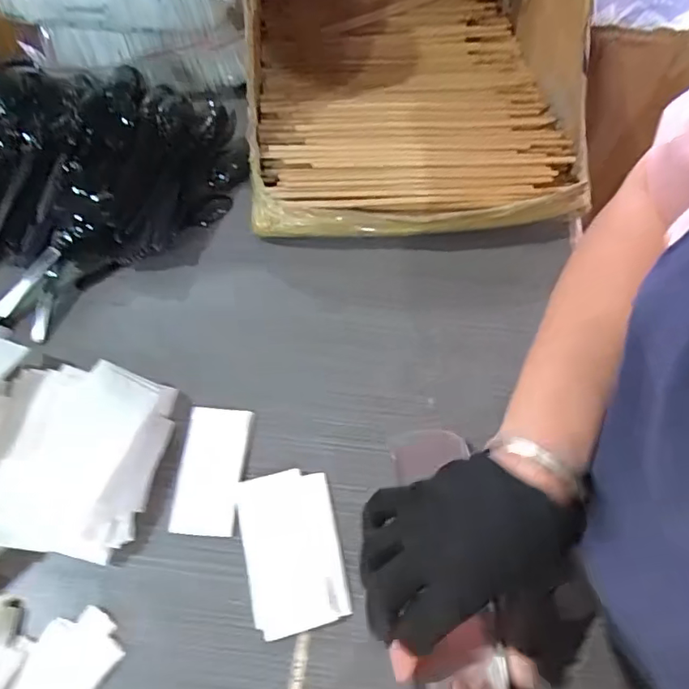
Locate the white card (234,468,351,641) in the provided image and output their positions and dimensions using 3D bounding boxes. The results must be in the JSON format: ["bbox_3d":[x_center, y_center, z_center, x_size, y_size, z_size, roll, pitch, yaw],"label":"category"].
[{"bbox_3d":[-0.036,0.139,0.364,0.064,0.005,0.102,-11,59,-9],"label":"white card"}]

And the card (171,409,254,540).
[{"bbox_3d":[-0.099,0.091,0.392,0.048,0.004,0.093,1,59,7],"label":"card"}]

